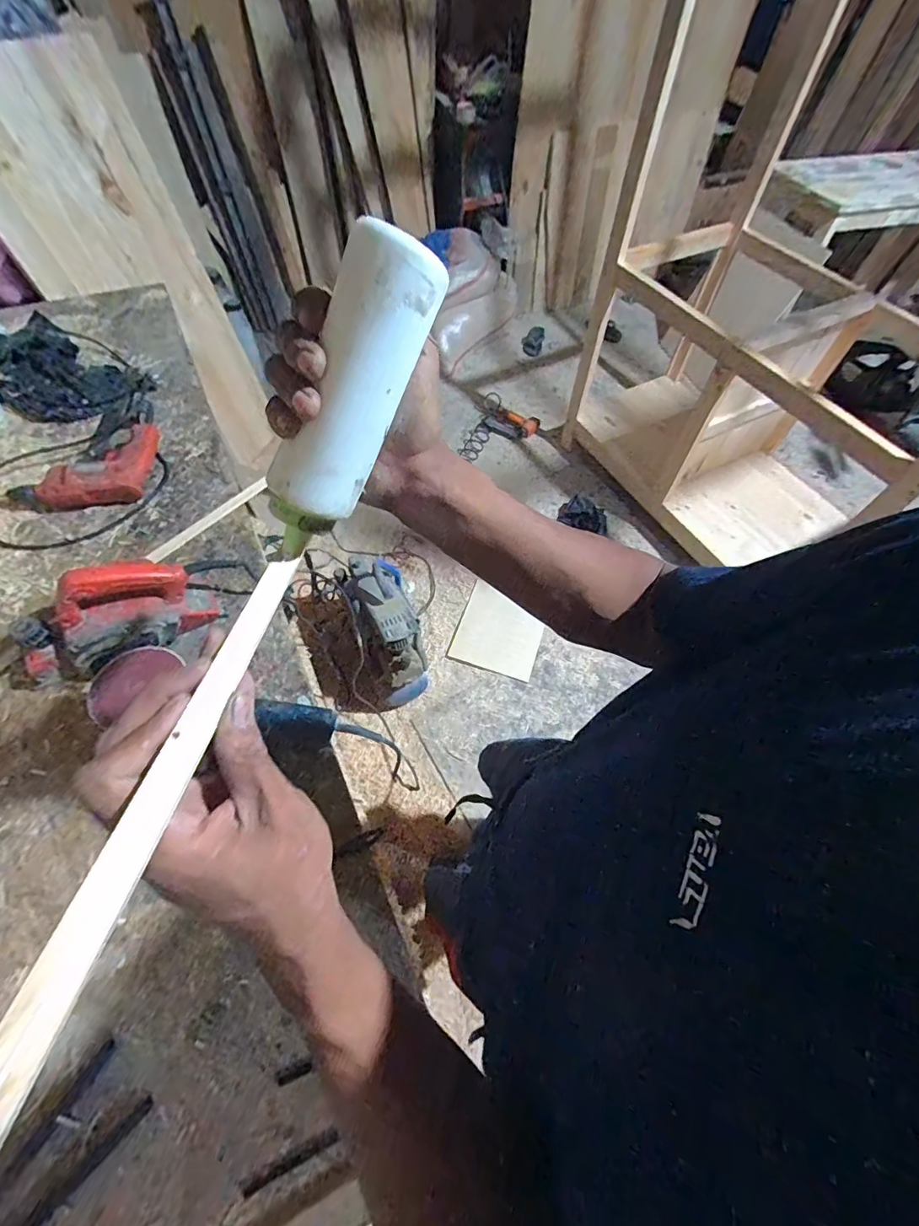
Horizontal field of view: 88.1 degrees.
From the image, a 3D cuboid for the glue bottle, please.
[{"bbox_3d":[-0.062,-0.115,0.262,0.039,0.162,0.041,36,22,15],"label":"glue bottle"}]

